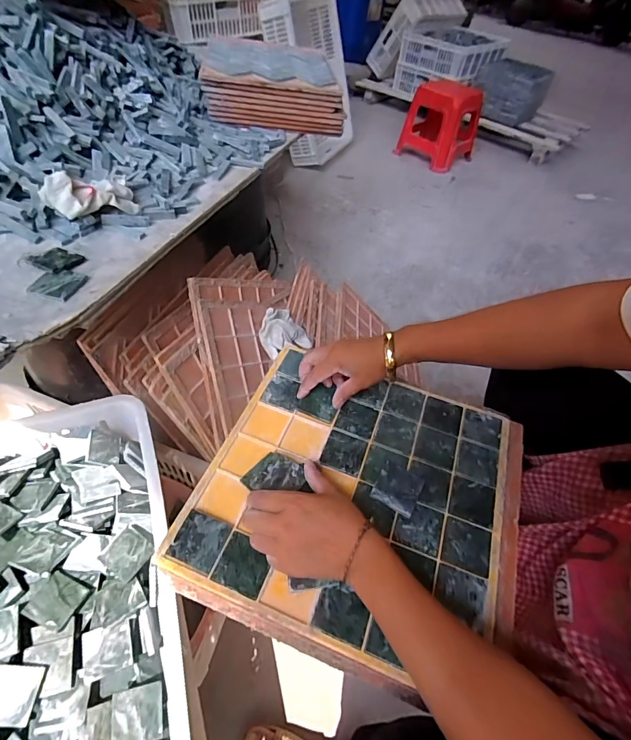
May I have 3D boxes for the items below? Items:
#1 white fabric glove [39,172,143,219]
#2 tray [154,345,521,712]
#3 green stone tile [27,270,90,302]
[{"bbox_3d":[-0.302,-0.239,0.531,0.117,0.053,0.054,-14,50,-38],"label":"white fabric glove"},{"bbox_3d":[0.056,0.133,0.444,0.341,0.037,0.325,18,50,10],"label":"tray"},{"bbox_3d":[-0.306,-0.103,0.466,0.048,0.009,0.049,12,50,5],"label":"green stone tile"}]

